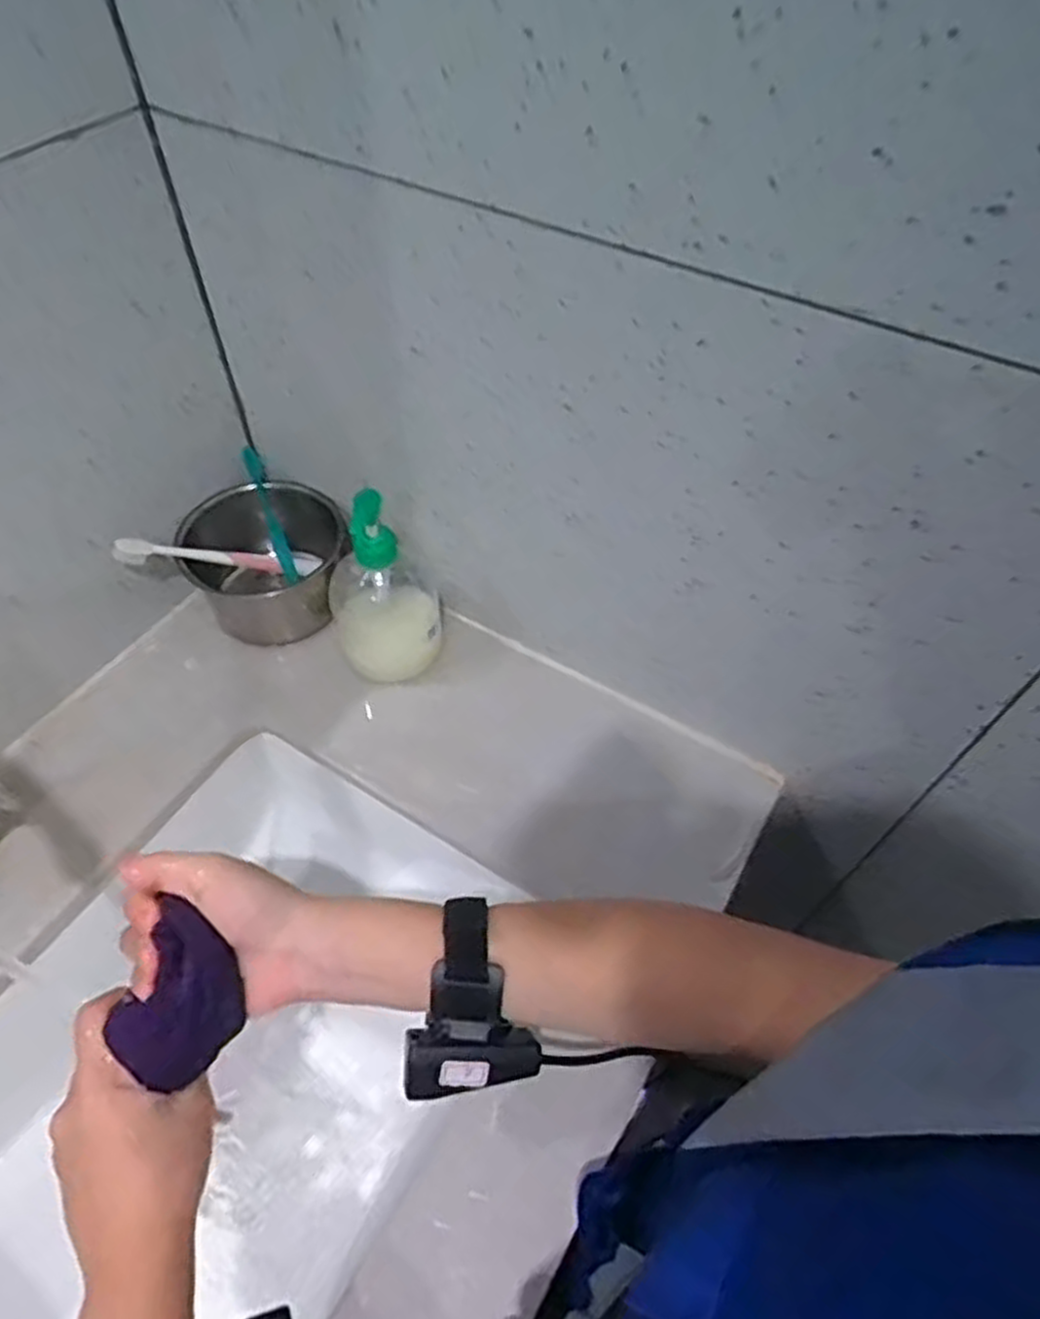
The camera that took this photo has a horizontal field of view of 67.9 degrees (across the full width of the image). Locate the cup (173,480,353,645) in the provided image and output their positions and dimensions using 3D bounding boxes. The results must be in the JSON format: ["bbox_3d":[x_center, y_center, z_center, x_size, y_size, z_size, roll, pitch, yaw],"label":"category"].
[{"bbox_3d":[-0.223,-0.091,0.685,0.121,0.094,0.115,-1,53,-2],"label":"cup"}]

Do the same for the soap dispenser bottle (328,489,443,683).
[{"bbox_3d":[-0.110,-0.062,0.621,0.084,0.171,0.094,-5,54,-5],"label":"soap dispenser bottle"}]

